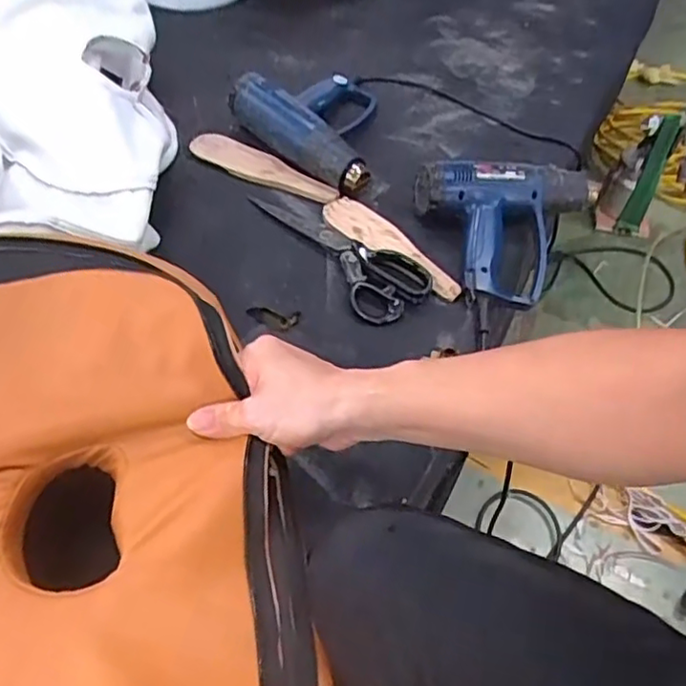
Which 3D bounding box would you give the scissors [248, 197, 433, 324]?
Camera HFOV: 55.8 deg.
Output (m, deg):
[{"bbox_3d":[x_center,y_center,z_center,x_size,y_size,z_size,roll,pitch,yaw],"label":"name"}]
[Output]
[{"bbox_3d":[-0.006,-0.125,0.803,0.096,0.025,0.263,-30,61,-25],"label":"scissors"}]

